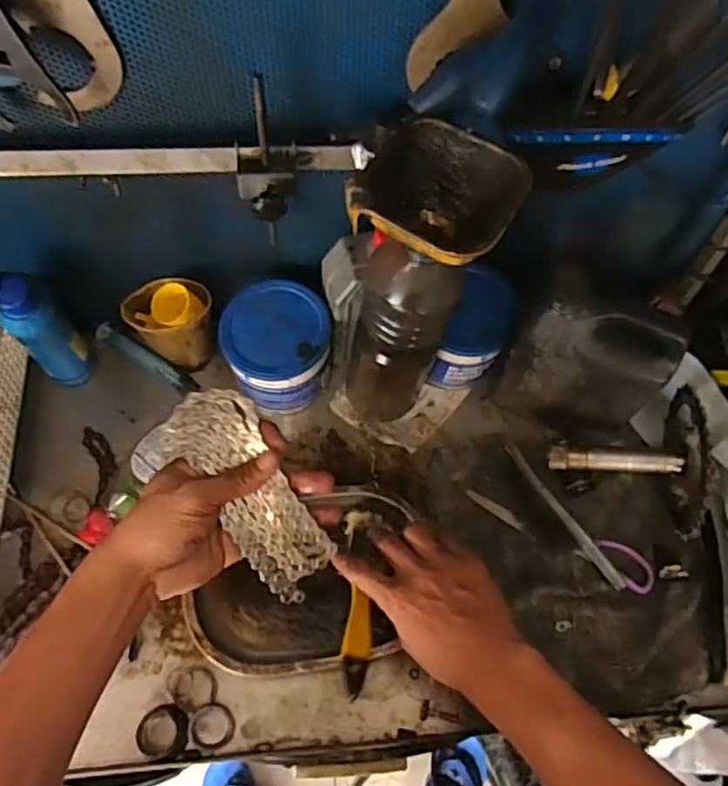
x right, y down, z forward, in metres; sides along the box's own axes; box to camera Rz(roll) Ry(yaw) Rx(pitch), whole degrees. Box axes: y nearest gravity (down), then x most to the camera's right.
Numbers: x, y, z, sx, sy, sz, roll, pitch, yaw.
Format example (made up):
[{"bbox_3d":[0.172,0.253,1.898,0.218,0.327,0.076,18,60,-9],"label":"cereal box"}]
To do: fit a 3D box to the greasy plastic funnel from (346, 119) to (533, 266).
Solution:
[{"bbox_3d":[0.047,-0.119,0.411,0.098,0.052,0.094,28,66,11],"label":"greasy plastic funnel"}]

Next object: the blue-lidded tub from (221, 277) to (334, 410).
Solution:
[{"bbox_3d":[-0.084,-0.045,0.618,0.098,0.096,0.094,1,64,-2],"label":"blue-lidded tub"}]

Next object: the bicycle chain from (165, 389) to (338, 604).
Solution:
[{"bbox_3d":[-0.082,0.076,0.468,0.063,0.023,0.169,-31,95,-16],"label":"bicycle chain"}]

